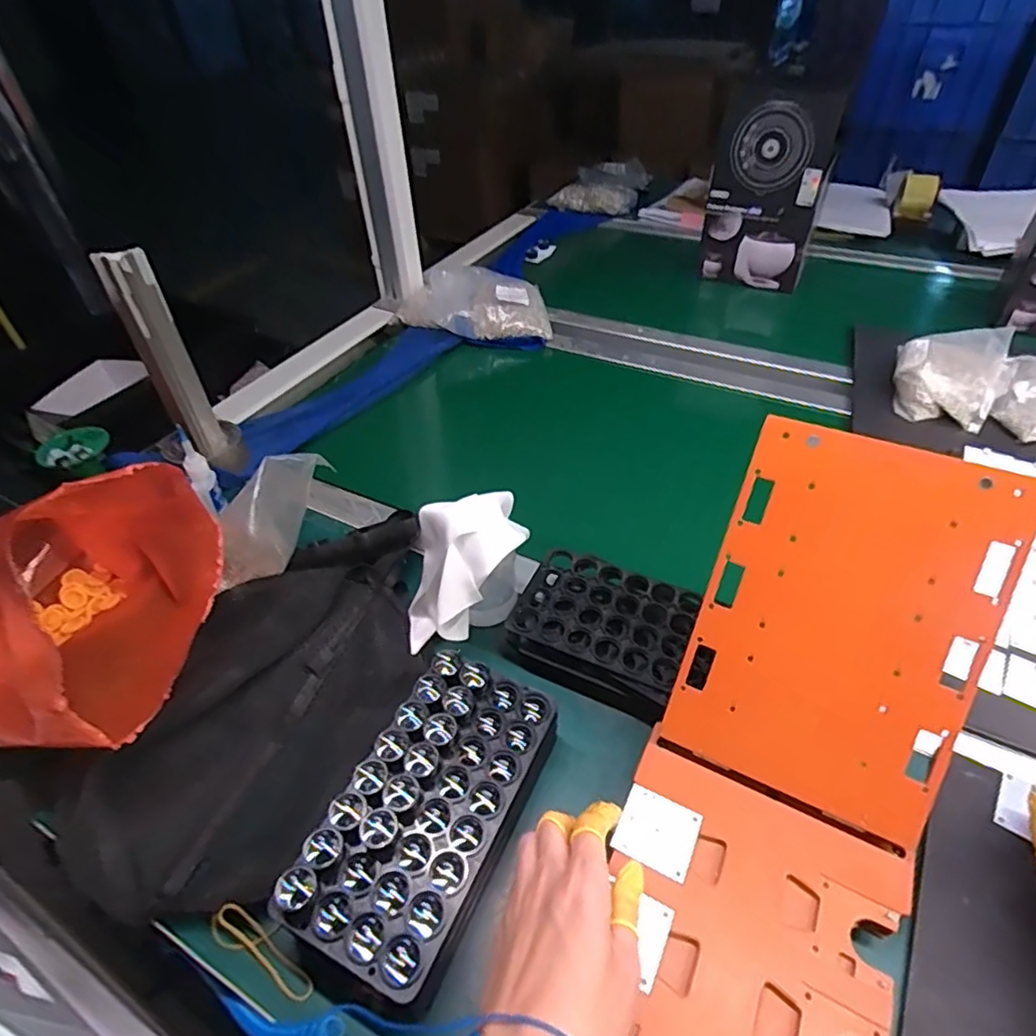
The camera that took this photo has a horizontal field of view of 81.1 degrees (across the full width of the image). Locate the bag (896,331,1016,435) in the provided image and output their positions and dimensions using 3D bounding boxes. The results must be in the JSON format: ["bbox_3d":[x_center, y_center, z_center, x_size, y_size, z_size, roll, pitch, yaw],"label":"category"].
[{"bbox_3d":[0.542,-0.187,0.762,0.115,0.049,0.167,23,51,24],"label":"bag"}]

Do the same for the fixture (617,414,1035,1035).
[{"bbox_3d":[0.164,0.161,0.356,0.156,0.102,0.422,16,74,19],"label":"fixture"}]

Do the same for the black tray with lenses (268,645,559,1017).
[{"bbox_3d":[-0.056,0.192,0.402,0.102,0.058,0.198,19,49,21],"label":"black tray with lenses"}]

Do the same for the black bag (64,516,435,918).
[{"bbox_3d":[-0.188,0.134,0.503,0.171,0.062,0.347,17,48,20],"label":"black bag"}]

